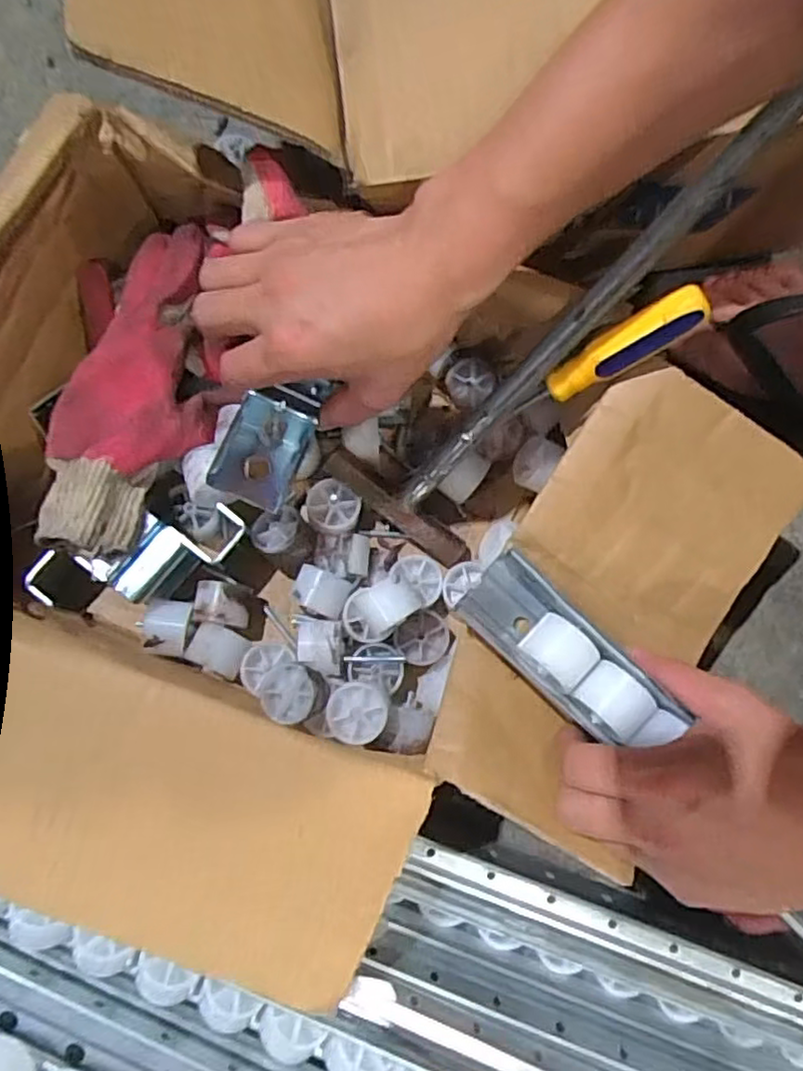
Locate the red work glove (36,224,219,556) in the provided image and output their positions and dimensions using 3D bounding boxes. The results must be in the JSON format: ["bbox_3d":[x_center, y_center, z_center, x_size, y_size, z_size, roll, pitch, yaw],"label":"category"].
[{"bbox_3d":[-0.159,-0.092,0.403,0.082,0.035,0.206,10,79,2],"label":"red work glove"}]

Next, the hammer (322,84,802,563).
[{"bbox_3d":[0.081,-0.100,0.357,0.294,0.034,0.094,-44,80,31],"label":"hammer"}]

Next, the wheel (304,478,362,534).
[{"bbox_3d":[-0.046,-0.019,0.432,0.037,0.016,0.034,0,79,0],"label":"wheel"}]

